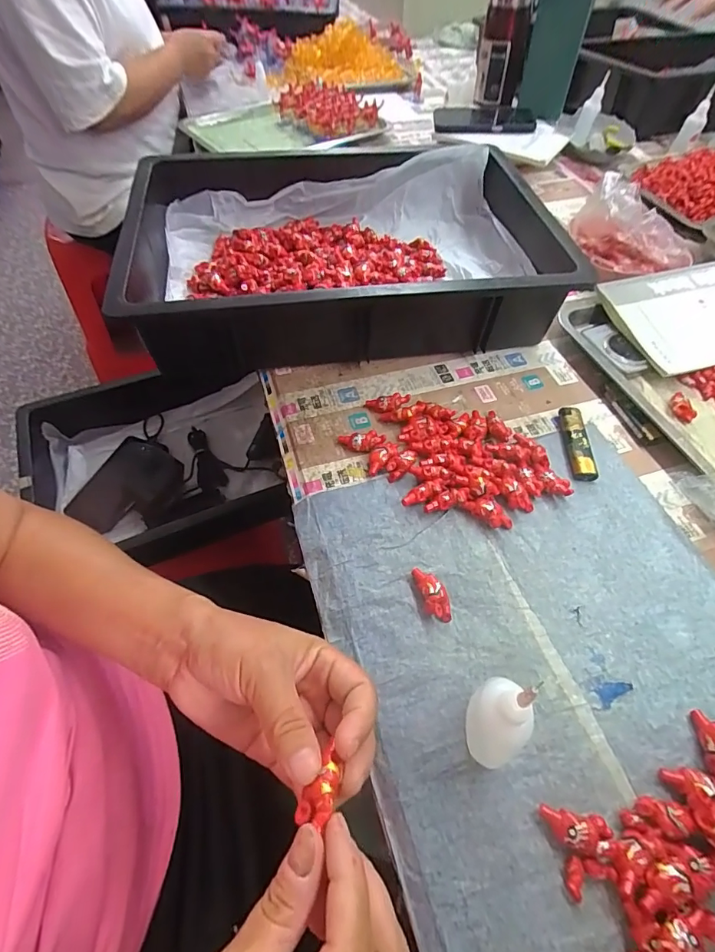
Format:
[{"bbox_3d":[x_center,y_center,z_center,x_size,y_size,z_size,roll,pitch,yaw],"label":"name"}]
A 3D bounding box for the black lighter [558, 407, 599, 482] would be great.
[{"bbox_3d":[0.204,-0.031,0.422,0.023,0.015,0.082,2,55,0],"label":"black lighter"}]

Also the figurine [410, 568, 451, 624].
[{"bbox_3d":[0.055,0.087,0.334,0.020,0.014,0.041,-10,56,-8],"label":"figurine"}]

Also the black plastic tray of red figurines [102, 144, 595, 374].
[{"bbox_3d":[-0.025,-0.284,0.537,0.455,0.096,0.371,-7,56,-6],"label":"black plastic tray of red figurines"}]

